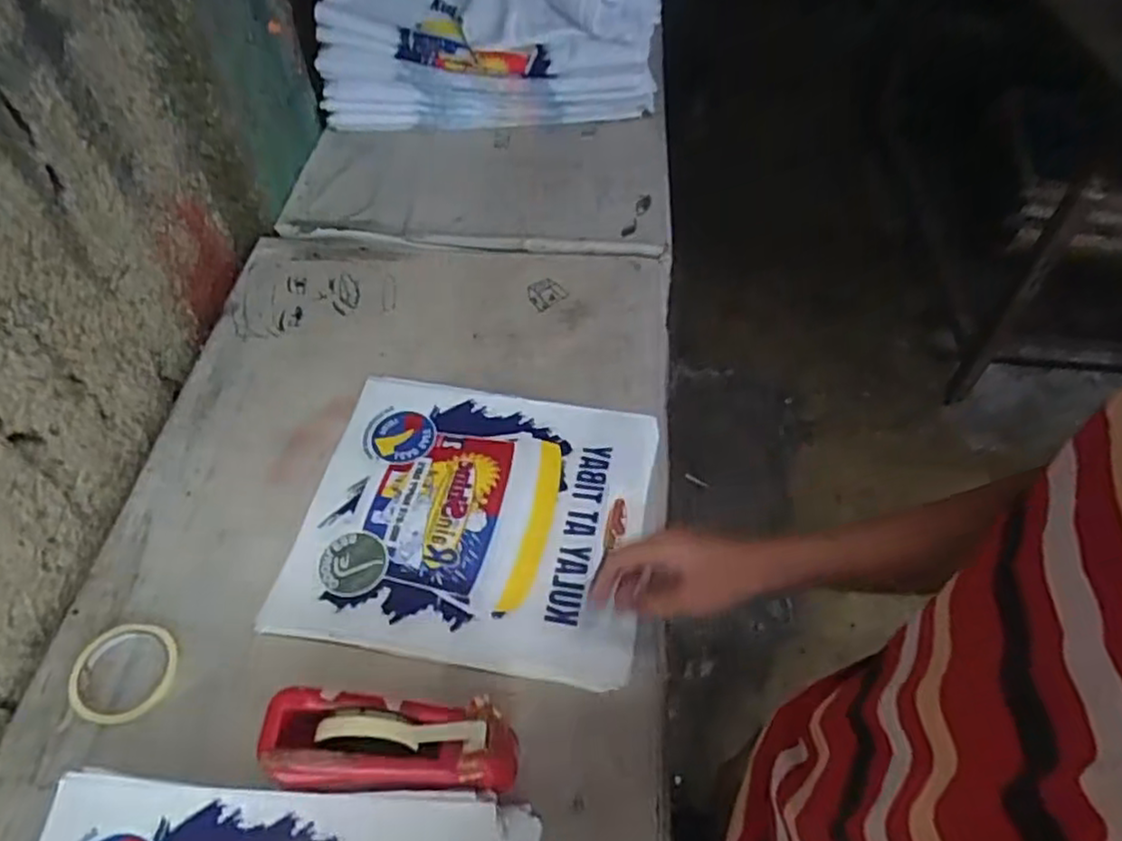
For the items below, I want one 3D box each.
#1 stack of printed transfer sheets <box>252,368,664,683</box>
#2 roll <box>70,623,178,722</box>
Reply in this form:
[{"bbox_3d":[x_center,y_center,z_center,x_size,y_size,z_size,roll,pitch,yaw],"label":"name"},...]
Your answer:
[{"bbox_3d":[-0.097,0.103,0.791,0.369,0.020,0.322,6,54,8],"label":"stack of printed transfer sheets"},{"bbox_3d":[-0.421,0.243,0.690,0.092,0.023,0.095,-2,54,2],"label":"roll"}]

